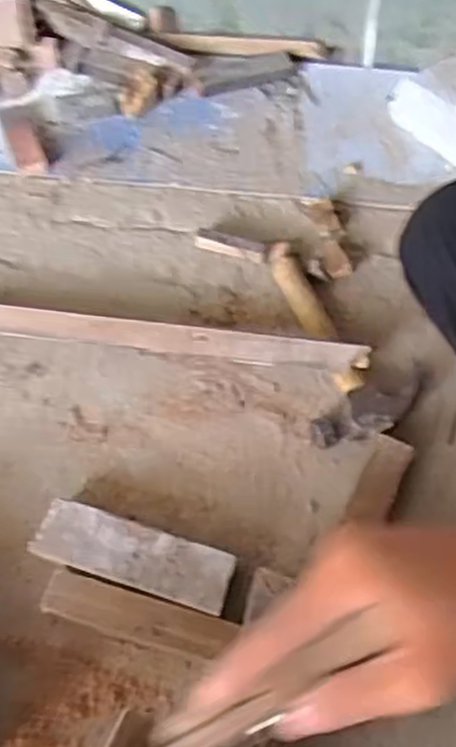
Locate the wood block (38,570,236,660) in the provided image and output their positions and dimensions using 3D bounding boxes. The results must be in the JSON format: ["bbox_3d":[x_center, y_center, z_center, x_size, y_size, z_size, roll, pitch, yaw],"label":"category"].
[{"bbox_3d":[-0.075,0.206,0.643,0.158,0.025,0.035,15,63,5],"label":"wood block"}]

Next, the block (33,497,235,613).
[{"bbox_3d":[-0.081,0.160,0.665,0.168,0.037,0.052,17,63,6],"label":"block"}]

